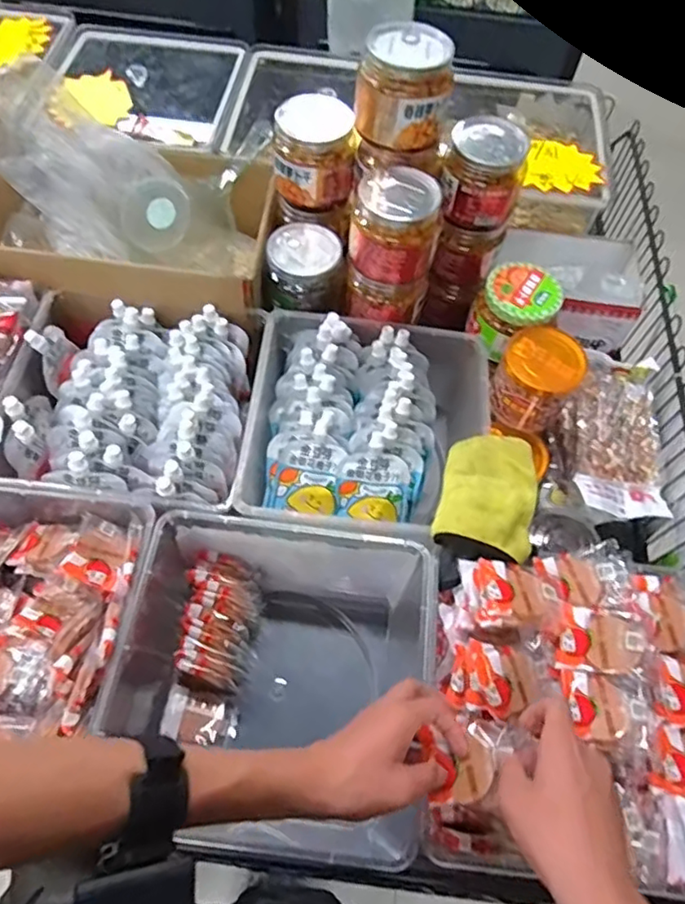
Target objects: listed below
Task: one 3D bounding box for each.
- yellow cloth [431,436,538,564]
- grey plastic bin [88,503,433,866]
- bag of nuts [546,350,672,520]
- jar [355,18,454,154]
[{"bbox_3d":[0.161,0.053,0.666,0.098,0.052,0.147,17,61,6],"label":"yellow cloth"},{"bbox_3d":[-0.077,0.246,0.650,0.315,0.166,0.300,7,61,1],"label":"grey plastic bin"},{"bbox_3d":[0.354,-0.015,0.799,0.123,0.080,0.216,6,61,0],"label":"bag of nuts"},{"bbox_3d":[0.070,-0.421,0.690,0.100,0.100,0.092,8,61,1],"label":"jar"}]

